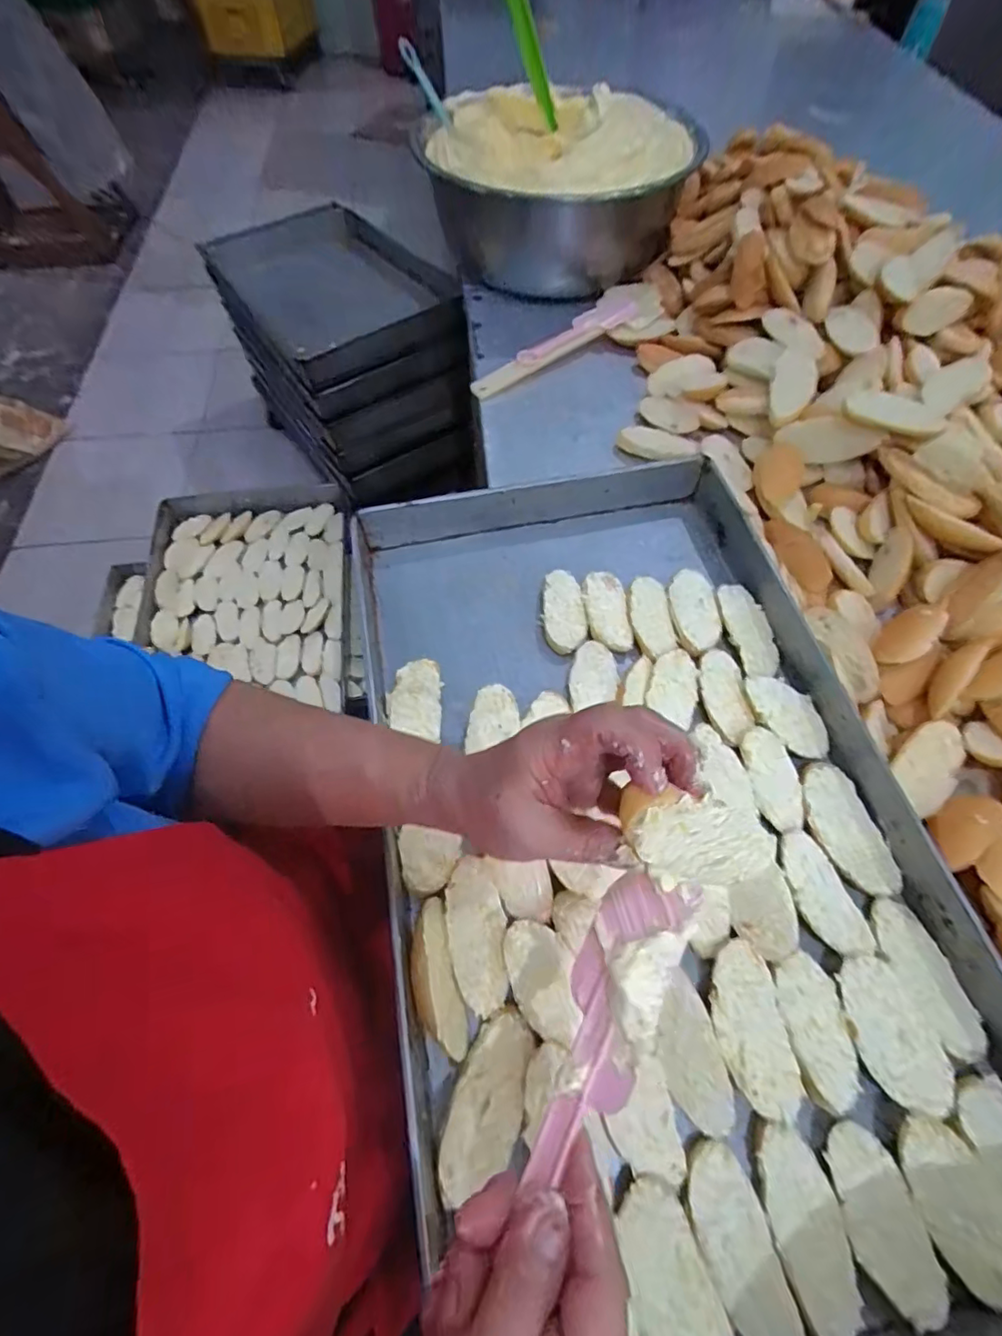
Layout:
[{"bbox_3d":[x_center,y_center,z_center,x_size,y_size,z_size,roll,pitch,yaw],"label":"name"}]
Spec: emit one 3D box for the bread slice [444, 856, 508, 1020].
[{"bbox_3d":[-0.017,0.176,0.364,0.038,0.012,0.093,-8,61,-4],"label":"bread slice"}]

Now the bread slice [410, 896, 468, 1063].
[{"bbox_3d":[-0.041,0.197,0.348,0.012,0.035,0.092,-27,60,22],"label":"bread slice"}]

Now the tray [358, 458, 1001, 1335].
[{"bbox_3d":[0.094,0.097,0.411,0.362,0.047,0.599,-11,61,-5],"label":"tray"}]

